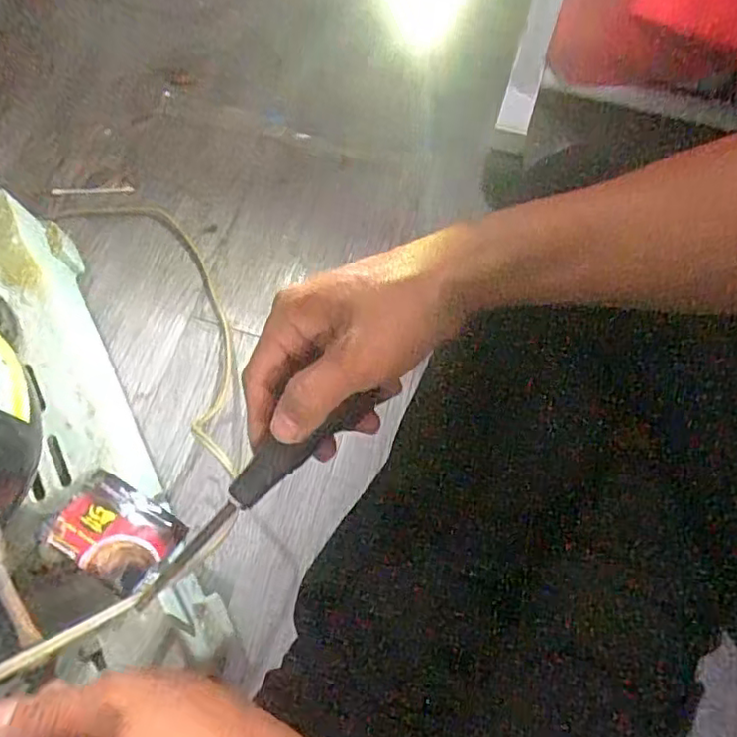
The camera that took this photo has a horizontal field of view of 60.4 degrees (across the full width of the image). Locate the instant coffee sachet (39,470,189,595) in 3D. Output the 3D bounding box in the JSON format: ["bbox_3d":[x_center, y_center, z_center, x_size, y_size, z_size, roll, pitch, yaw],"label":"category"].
[{"bbox_3d":[-0.153,0.098,0.387,0.069,0.007,0.060,36,41,1],"label":"instant coffee sachet"}]

